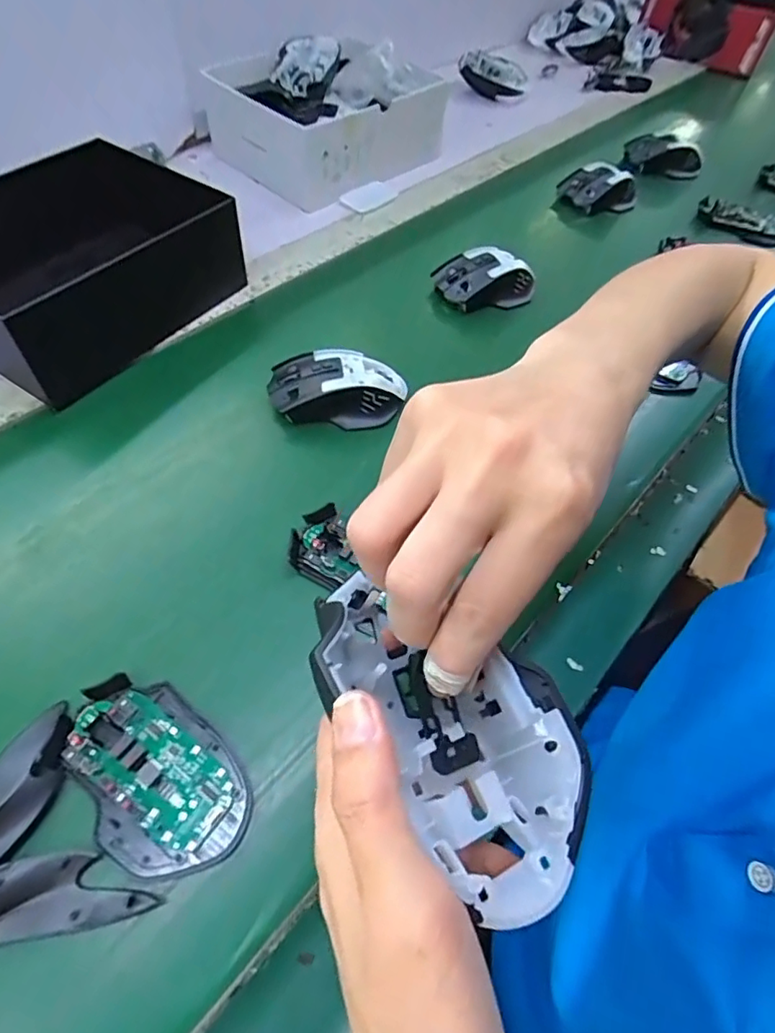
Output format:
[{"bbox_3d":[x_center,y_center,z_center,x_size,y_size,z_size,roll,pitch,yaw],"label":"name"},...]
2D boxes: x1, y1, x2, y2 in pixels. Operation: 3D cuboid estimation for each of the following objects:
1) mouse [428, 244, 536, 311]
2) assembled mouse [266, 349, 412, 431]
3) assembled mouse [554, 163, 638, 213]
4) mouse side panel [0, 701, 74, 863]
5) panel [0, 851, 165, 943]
[{"bbox_3d":[0.100,-0.243,0.560,0.104,0.042,0.059,-11,57,-12],"label":"mouse"},{"bbox_3d":[-0.041,-0.107,0.456,0.111,0.039,0.059,1,55,-4],"label":"assembled mouse"},{"bbox_3d":[0.274,-0.413,0.686,0.103,0.037,0.065,-11,57,-11],"label":"assembled mouse"},{"bbox_3d":[-0.194,0.142,0.281,0.038,0.011,0.089,14,56,6],"label":"mouse side panel"},{"bbox_3d":[-0.164,0.180,0.260,0.096,0.016,0.032,-4,56,-7],"label":"panel"}]

